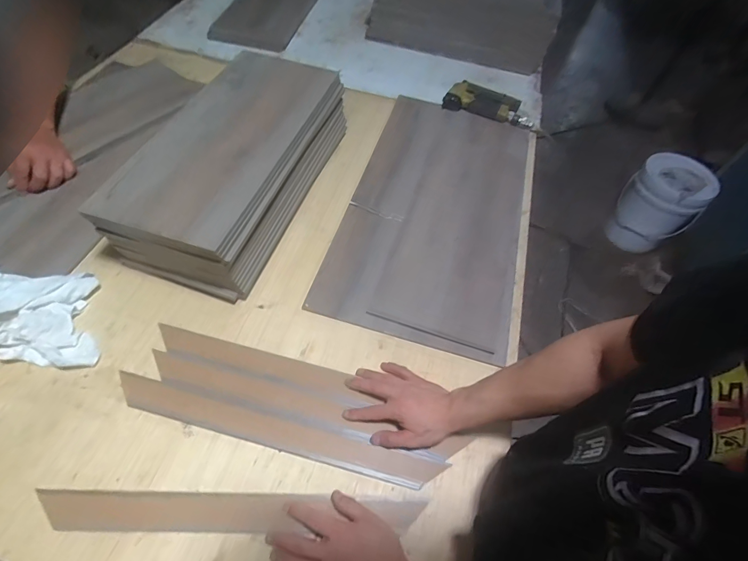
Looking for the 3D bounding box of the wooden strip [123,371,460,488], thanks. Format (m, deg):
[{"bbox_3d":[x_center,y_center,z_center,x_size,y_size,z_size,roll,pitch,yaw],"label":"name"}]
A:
[{"bbox_3d":[-0.146,0.222,0.572,0.487,0.009,0.044,14,65,5],"label":"wooden strip"}]

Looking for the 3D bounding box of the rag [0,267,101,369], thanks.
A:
[{"bbox_3d":[-0.571,0.046,0.623,0.245,0.076,0.188,-3,56,-7],"label":"rag"}]

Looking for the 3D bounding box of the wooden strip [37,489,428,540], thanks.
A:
[{"bbox_3d":[-0.184,0.310,0.517,0.495,0.014,0.046,3,60,-2],"label":"wooden strip"}]

